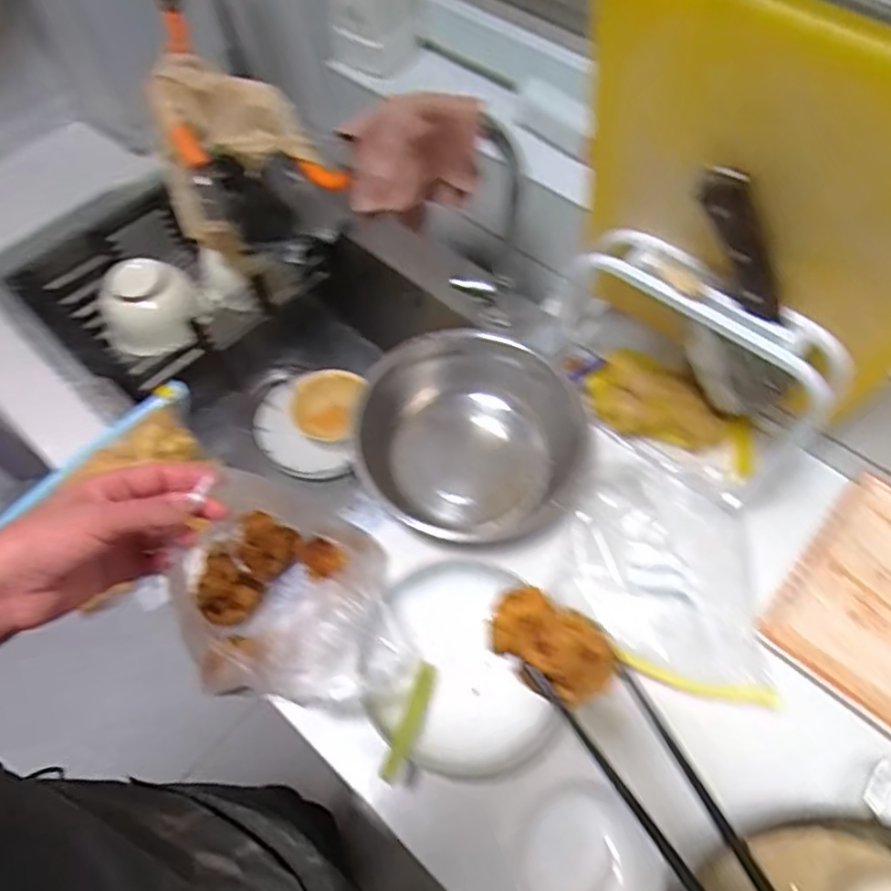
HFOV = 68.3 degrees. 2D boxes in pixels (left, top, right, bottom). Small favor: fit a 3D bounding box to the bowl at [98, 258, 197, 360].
[{"bbox_3d":[-0.382,-0.181,0.836,0.117,0.060,0.120,0,61,0],"label":"bowl"}]

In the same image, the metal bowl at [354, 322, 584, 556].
[{"bbox_3d":[0.021,-0.010,0.682,0.224,0.091,0.242,-7,61,-3],"label":"metal bowl"}]

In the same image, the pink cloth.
[{"bbox_3d":[-0.033,-0.263,0.623,0.129,0.126,0.057,3,61,2],"label":"pink cloth"}]

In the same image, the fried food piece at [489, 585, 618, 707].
[{"bbox_3d":[0.049,0.092,0.304,0.059,0.029,0.031,38,68,19],"label":"fried food piece"}]

